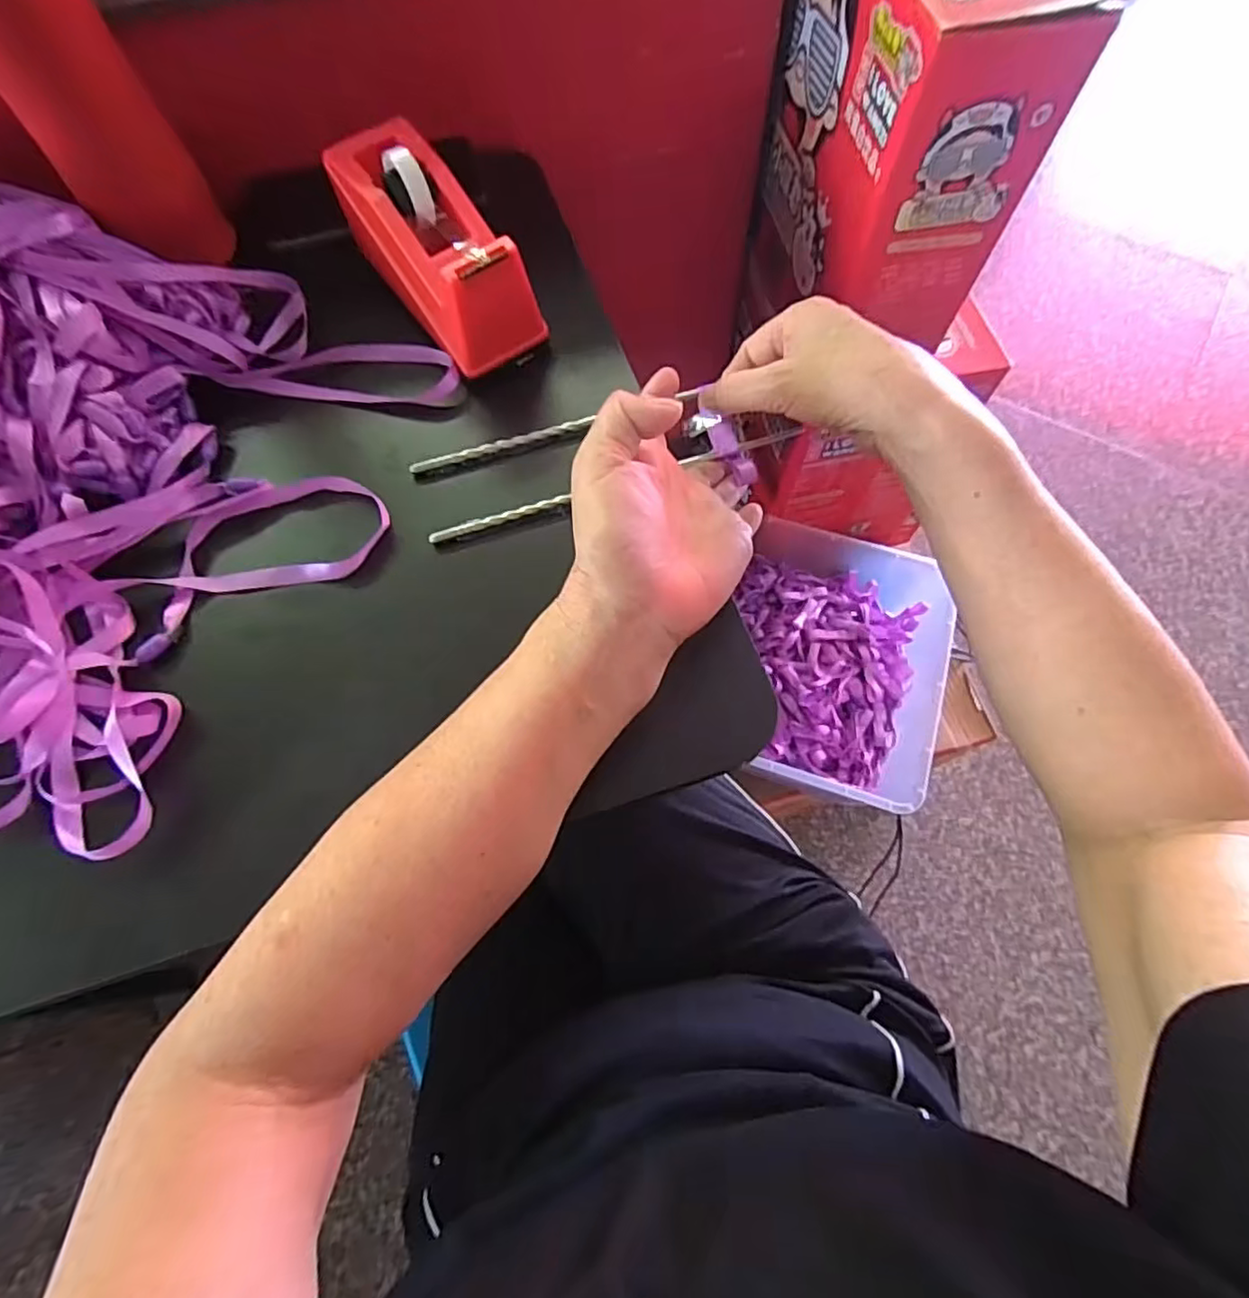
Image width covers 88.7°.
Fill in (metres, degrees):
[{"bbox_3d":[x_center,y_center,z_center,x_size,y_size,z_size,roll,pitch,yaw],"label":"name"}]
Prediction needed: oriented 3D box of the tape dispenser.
[{"bbox_3d":[-0.118,-0.246,0.386,0.061,0.064,0.151,-35,71,-13],"label":"tape dispenser"}]

